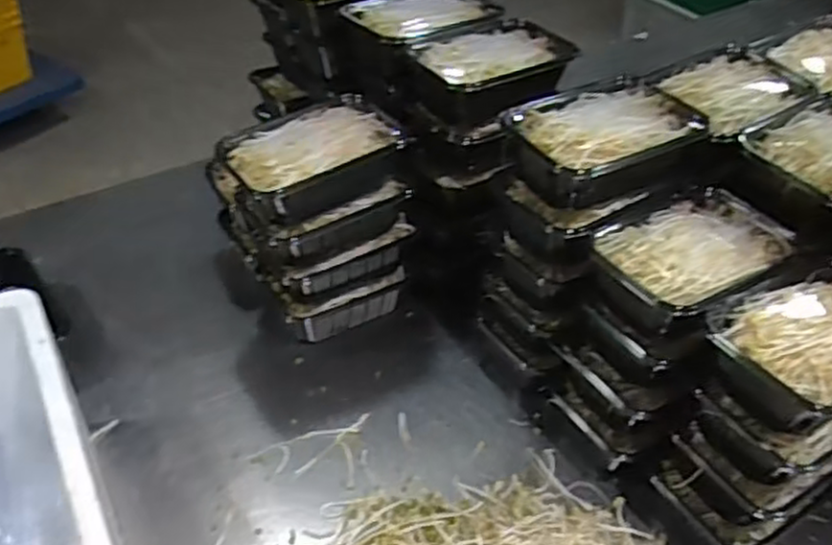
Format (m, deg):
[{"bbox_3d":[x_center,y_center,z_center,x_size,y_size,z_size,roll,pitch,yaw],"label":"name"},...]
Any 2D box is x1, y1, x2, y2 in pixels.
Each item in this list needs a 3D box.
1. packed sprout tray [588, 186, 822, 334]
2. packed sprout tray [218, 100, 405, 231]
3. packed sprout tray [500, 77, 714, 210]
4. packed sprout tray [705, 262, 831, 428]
[{"bbox_3d":[0.253,-0.009,0.667,0.192,0.053,0.124,-19,46,-25],"label":"packed sprout tray"},{"bbox_3d":[-0.110,-0.123,0.786,0.187,0.070,0.116,-20,46,-25],"label":"packed sprout tray"},{"bbox_3d":[0.186,-0.124,0.709,0.193,0.069,0.126,-16,44,-21],"label":"packed sprout tray"},{"bbox_3d":[0.328,0.061,0.598,0.187,0.062,0.121,-24,48,-28],"label":"packed sprout tray"}]

